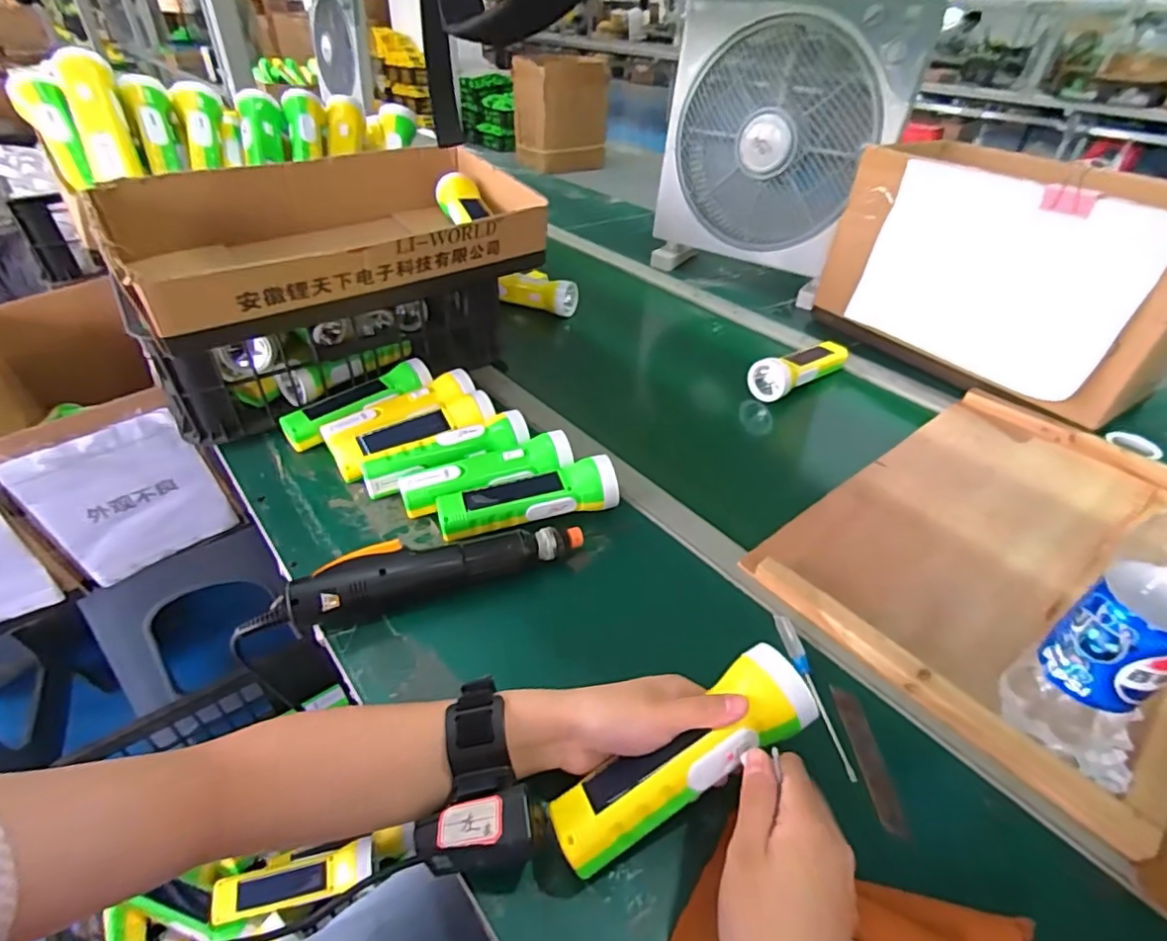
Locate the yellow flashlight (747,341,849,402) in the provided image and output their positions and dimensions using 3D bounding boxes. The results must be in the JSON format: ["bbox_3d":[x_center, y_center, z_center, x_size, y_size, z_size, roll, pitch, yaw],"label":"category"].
[{"bbox_3d":[0.298,-0.145,0.796,0.182,0.044,0.055,-26,47,-31],"label":"yellow flashlight"}]

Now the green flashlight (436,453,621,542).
[{"bbox_3d":[-0.050,0.026,0.550,0.168,0.045,0.040,-10,41,-14],"label":"green flashlight"}]

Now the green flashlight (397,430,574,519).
[{"bbox_3d":[-0.094,0.003,0.573,0.166,0.041,0.051,-11,41,-16],"label":"green flashlight"}]

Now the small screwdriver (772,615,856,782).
[{"bbox_3d":[0.171,0.164,0.435,0.013,0.011,0.128,-3,39,-6],"label":"small screwdriver"}]

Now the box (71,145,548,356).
[{"bbox_3d":[-0.261,-0.264,0.637,0.427,0.105,0.239,-26,47,-31],"label":"box"}]

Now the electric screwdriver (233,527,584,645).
[{"bbox_3d":[-0.133,0.084,0.479,0.279,0.042,0.039,-14,42,-19],"label":"electric screwdriver"}]

